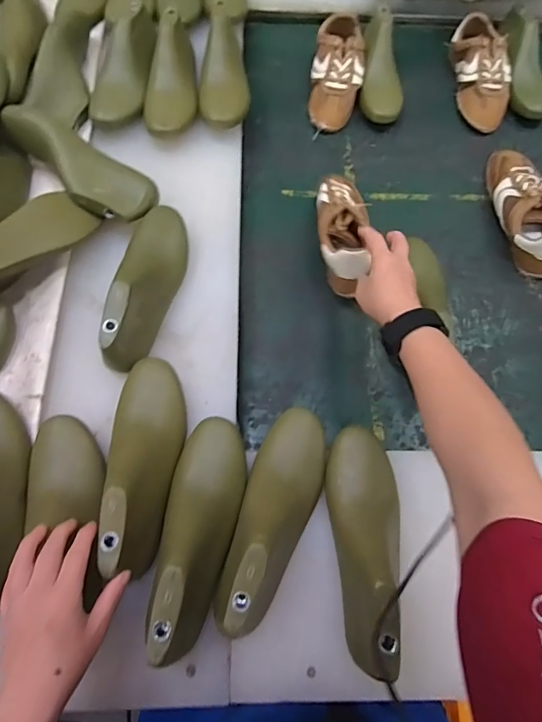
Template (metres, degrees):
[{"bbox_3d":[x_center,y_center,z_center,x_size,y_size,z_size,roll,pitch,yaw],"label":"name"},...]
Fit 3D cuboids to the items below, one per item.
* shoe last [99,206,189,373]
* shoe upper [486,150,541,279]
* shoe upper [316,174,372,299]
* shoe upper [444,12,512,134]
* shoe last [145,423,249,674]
[{"bbox_3d":[-0.153,-0.103,0.548,0.074,0.069,0.236,3,67,1],"label":"shoe last"},{"bbox_3d":[0.395,-0.241,0.686,0.086,0.069,0.218,2,68,-1],"label":"shoe upper"},{"bbox_3d":[0.106,-0.192,0.634,0.079,0.068,0.194,3,60,1],"label":"shoe upper"},{"bbox_3d":[0.375,-0.507,0.784,0.086,0.070,0.206,-1,69,-2],"label":"shoe upper"},{"bbox_3d":[-0.077,0.165,0.437,0.075,0.070,0.229,11,68,4],"label":"shoe last"}]

